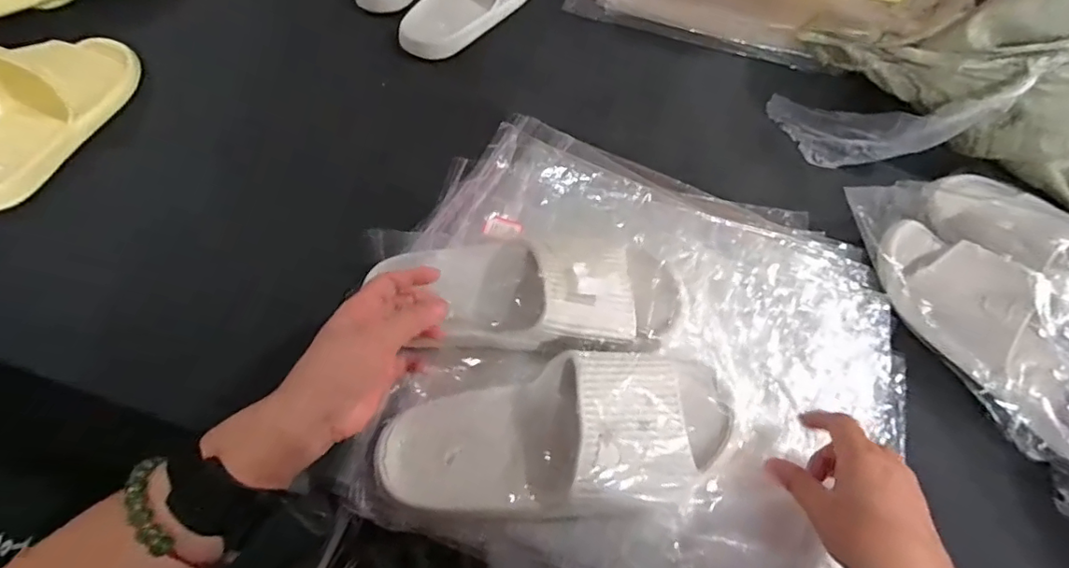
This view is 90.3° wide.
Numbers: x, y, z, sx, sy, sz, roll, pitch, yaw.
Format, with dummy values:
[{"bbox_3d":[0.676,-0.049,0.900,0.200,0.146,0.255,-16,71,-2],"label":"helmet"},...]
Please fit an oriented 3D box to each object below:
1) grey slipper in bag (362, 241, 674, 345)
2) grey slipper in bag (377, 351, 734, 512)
[{"bbox_3d":[-0.003,0.003,0.456,0.250,0.069,0.109,3,60,10],"label":"grey slipper in bag"},{"bbox_3d":[0.019,0.112,0.406,0.264,0.063,0.101,-4,60,-5],"label":"grey slipper in bag"}]

